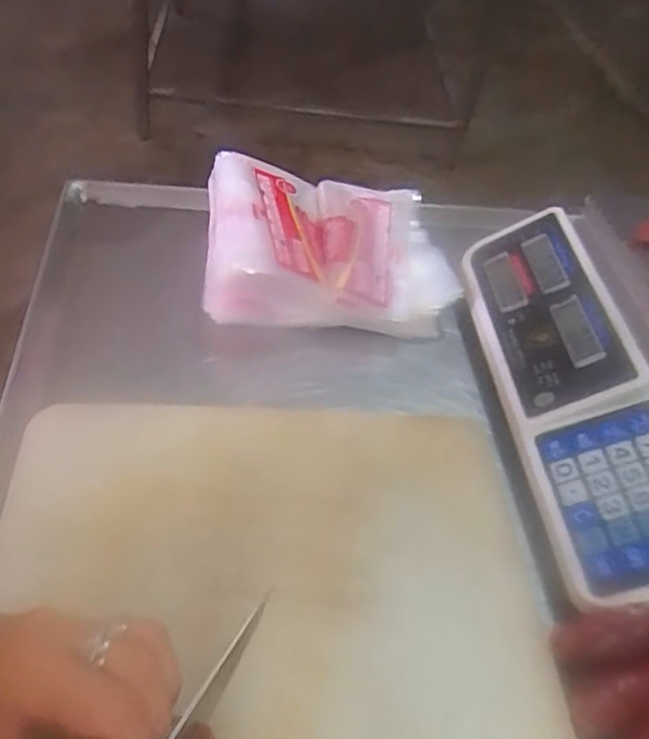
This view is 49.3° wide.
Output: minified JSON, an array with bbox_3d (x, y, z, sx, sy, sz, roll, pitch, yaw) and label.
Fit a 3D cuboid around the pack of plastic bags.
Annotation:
[{"bbox_3d":[0.001,-0.103,0.578,0.196,0.062,0.158,0,46,-12],"label":"pack of plastic bags"}]

